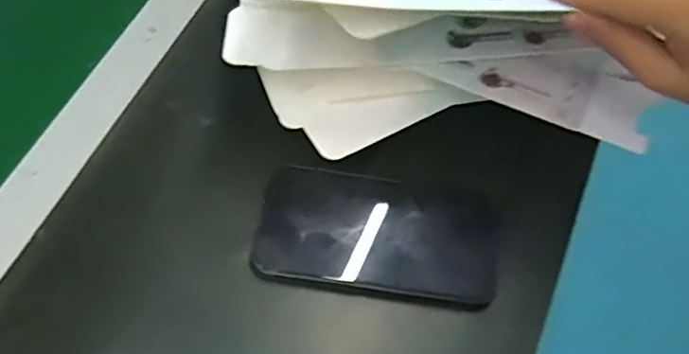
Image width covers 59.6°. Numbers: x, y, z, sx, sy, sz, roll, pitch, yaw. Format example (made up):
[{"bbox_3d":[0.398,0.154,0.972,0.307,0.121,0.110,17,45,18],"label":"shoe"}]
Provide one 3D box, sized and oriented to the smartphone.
[{"bbox_3d":[0.022,0.037,0.371,0.147,0.008,0.071,9,76,0],"label":"smartphone"}]

